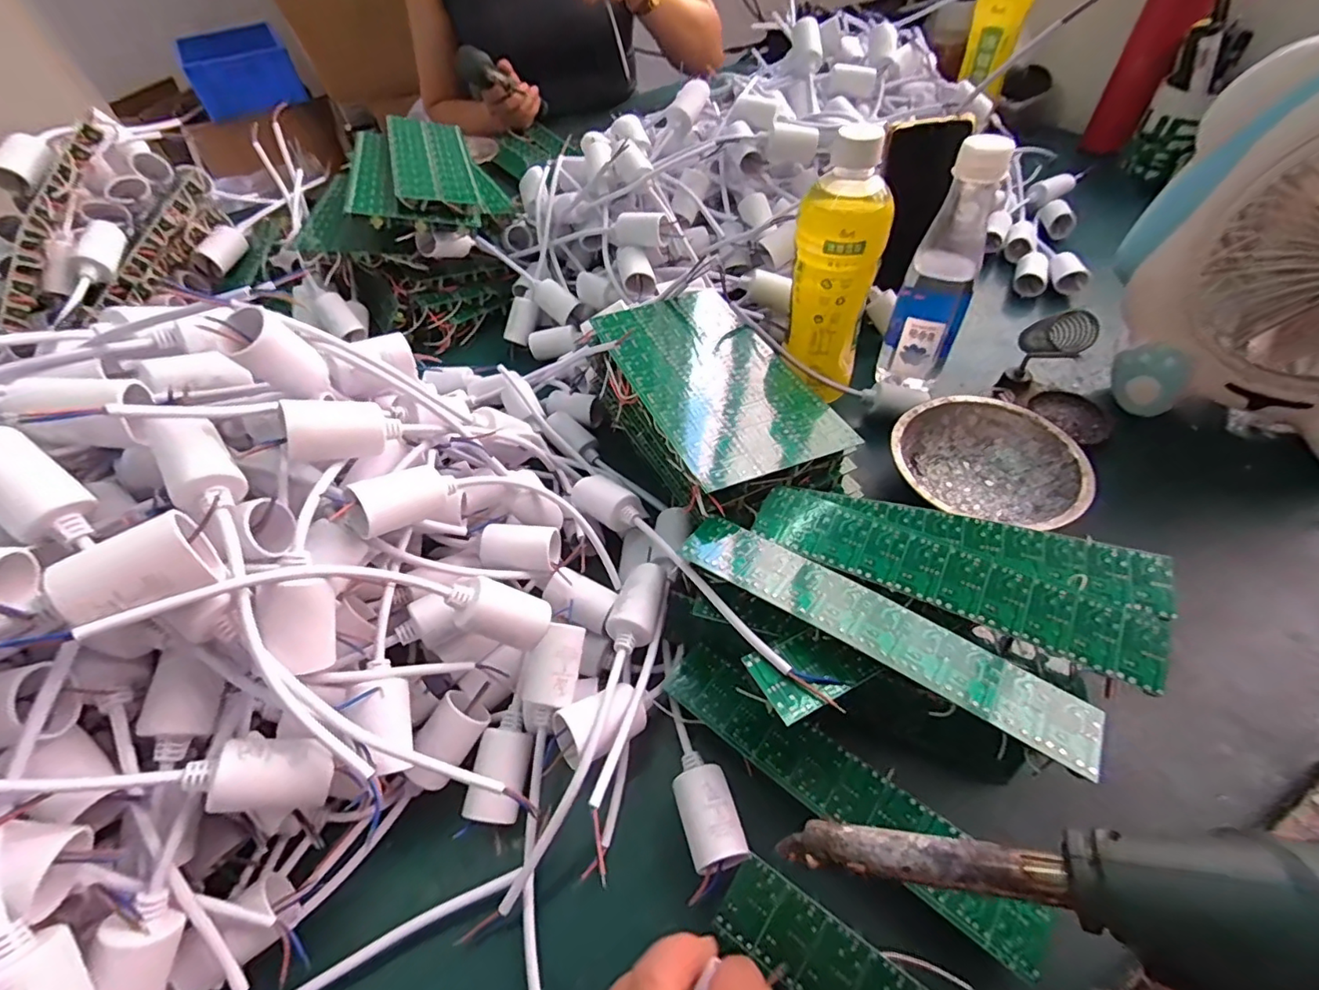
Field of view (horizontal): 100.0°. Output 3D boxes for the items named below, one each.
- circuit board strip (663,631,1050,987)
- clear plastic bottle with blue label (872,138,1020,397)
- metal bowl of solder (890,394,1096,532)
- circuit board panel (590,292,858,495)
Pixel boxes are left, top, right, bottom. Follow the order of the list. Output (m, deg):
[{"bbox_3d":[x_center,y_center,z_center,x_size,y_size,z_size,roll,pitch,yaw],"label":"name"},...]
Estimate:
[{"bbox_3d":[0.093,0.149,0.288,0.202,0.007,0.039,32,60,25],"label":"circuit board strip"},{"bbox_3d":[0.218,-0.165,0.429,0.055,0.187,0.048,21,56,19],"label":"clear plastic bottle with blue label"},{"bbox_3d":[0.237,-0.021,0.412,0.124,0.041,0.116,-2,52,2],"label":"metal bowl of solder"},{"bbox_3d":[0.038,-0.086,0.395,0.114,0.008,0.198,-20,52,-17],"label":"circuit board panel"}]

